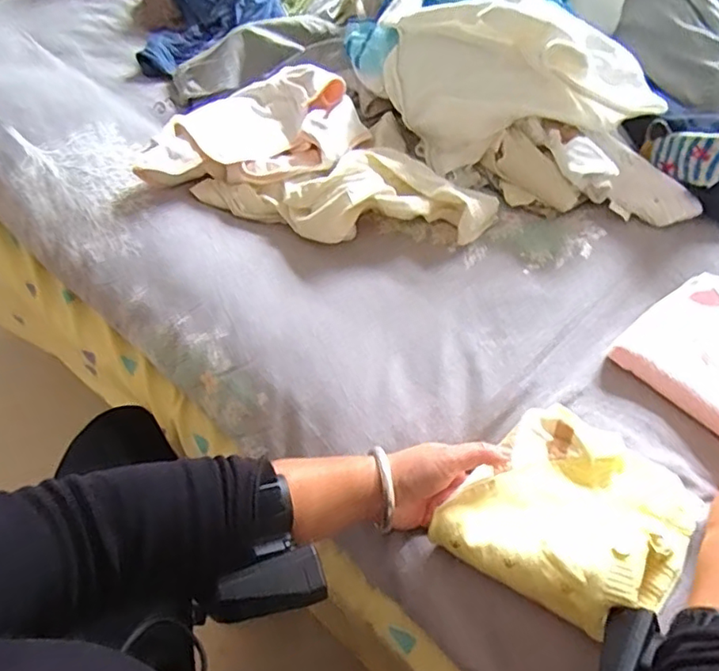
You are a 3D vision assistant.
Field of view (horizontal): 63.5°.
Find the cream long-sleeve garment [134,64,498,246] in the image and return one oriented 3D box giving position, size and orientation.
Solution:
[{"bbox_3d":[-0.036,-0.204,0.648,0.377,0.049,0.219,20,61,17],"label":"cream long-sleeve garment"}]

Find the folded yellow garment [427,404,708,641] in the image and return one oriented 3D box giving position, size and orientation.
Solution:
[{"bbox_3d":[0.166,0.129,0.435,0.154,0.053,0.158,34,65,24],"label":"folded yellow garment"}]

